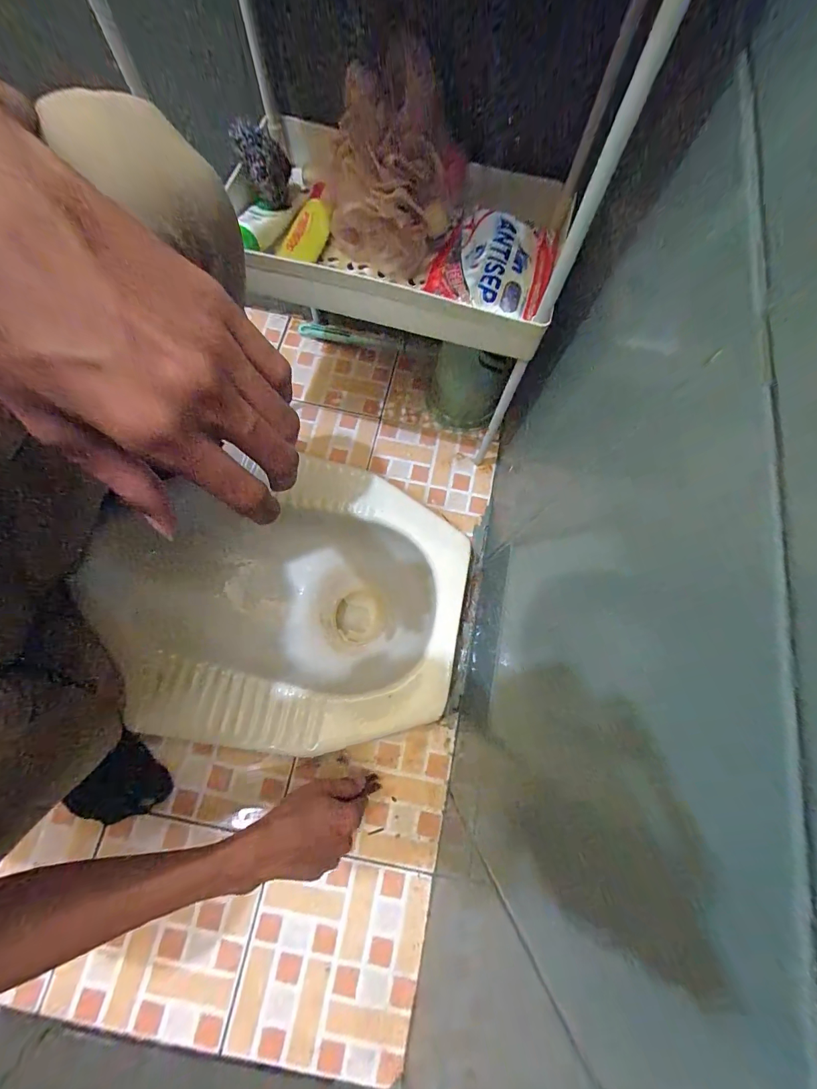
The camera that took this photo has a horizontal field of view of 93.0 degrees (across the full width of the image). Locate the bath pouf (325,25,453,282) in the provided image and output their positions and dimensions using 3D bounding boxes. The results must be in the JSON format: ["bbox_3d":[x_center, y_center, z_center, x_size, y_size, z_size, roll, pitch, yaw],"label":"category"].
[{"bbox_3d":[-0.019,-0.381,0.380,0.122,0.161,0.106,5,74,-2],"label":"bath pouf"}]

